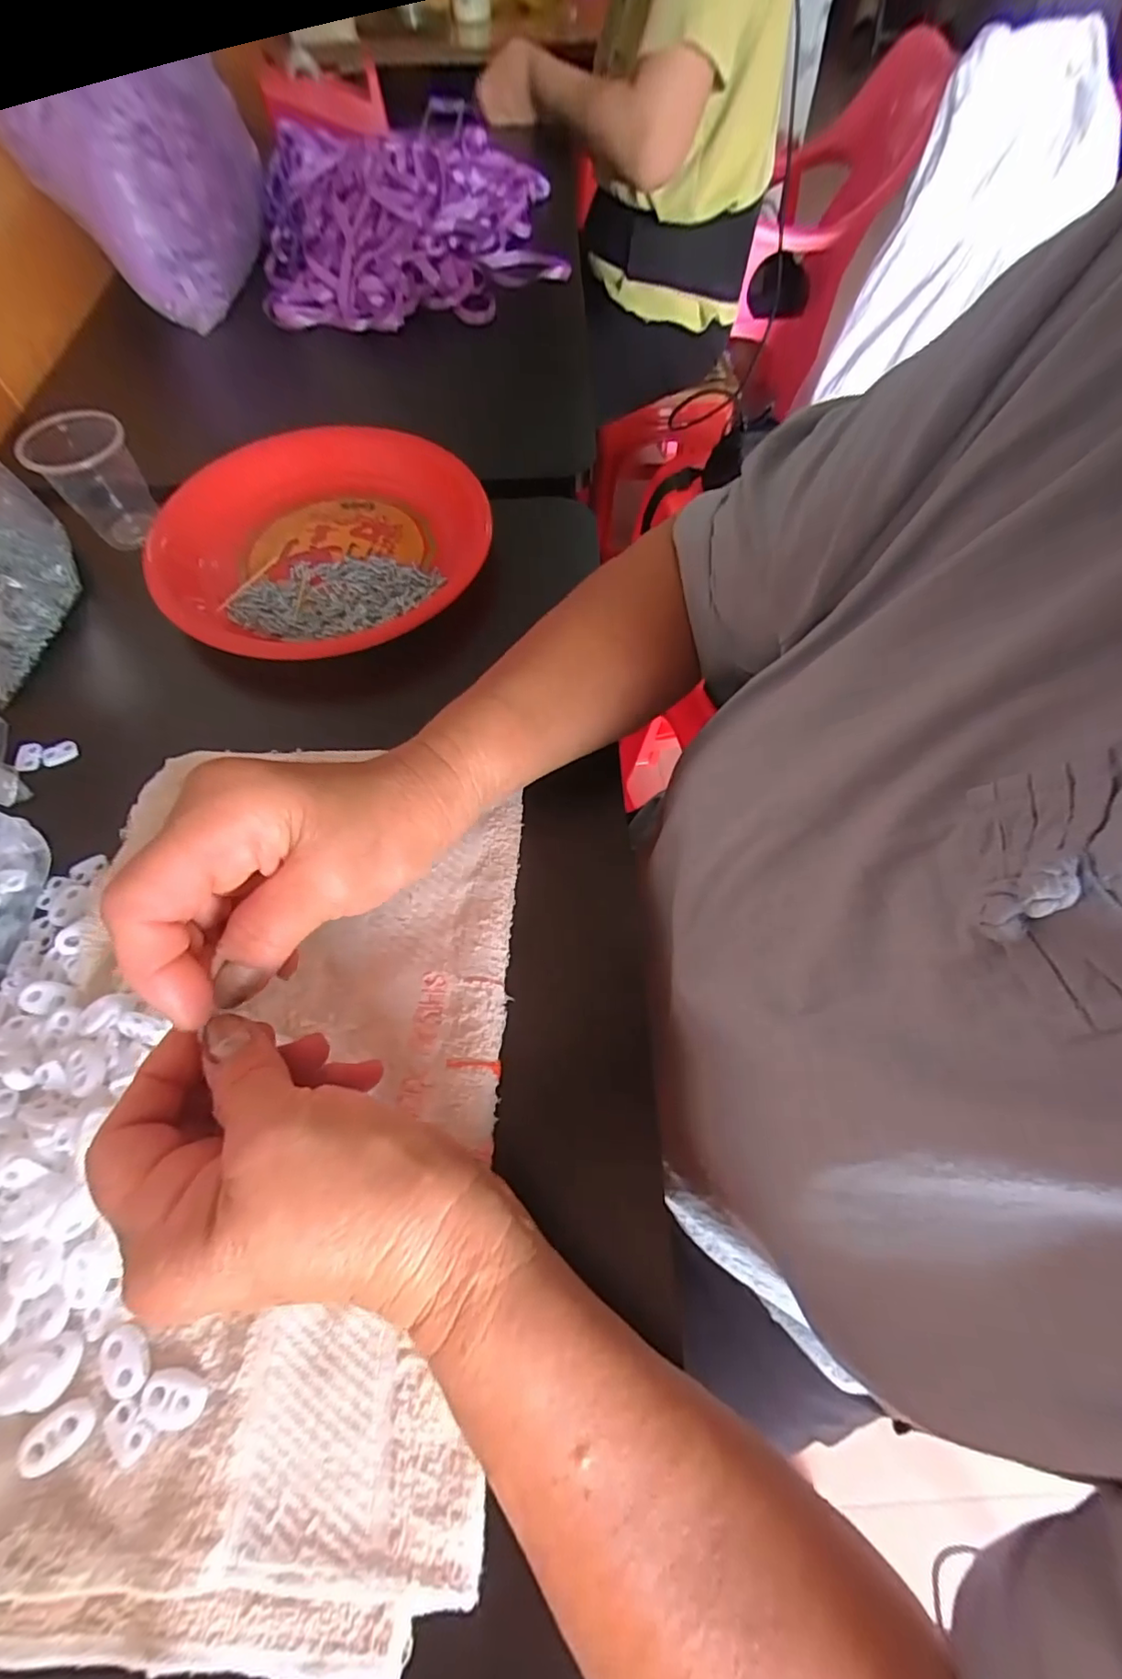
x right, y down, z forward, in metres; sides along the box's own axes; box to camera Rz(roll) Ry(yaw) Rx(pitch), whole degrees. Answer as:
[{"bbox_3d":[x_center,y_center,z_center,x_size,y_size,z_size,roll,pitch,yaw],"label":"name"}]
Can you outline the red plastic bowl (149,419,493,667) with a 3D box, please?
[{"bbox_3d":[-0.165,-0.212,0.398,0.191,0.032,0.221,25,66,12],"label":"red plastic bowl"}]

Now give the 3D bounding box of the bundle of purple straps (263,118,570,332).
[{"bbox_3d":[-0.131,-0.597,0.559,0.320,0.075,0.233,-17,66,-11],"label":"bundle of purple straps"}]

